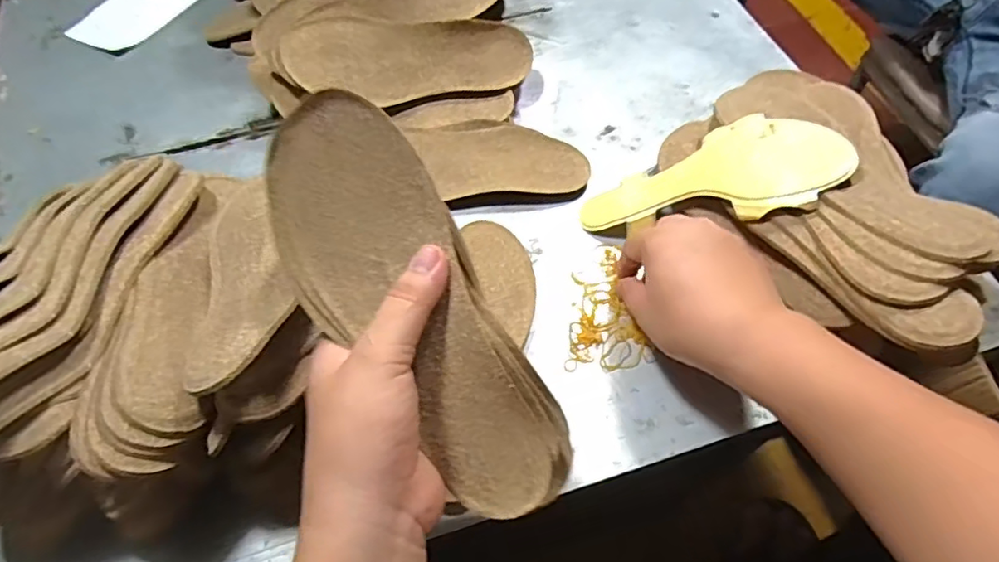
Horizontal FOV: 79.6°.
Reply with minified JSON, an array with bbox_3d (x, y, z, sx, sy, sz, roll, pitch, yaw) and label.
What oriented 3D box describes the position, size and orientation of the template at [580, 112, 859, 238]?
[{"bbox_3d":[0.167,-0.086,0.501,0.218,0.014,0.081,-7,74,43],"label":"template"}]

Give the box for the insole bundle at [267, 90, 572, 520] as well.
[{"bbox_3d":[-0.051,0.018,0.332,0.098,0.032,0.245,-33,85,14],"label":"insole bundle"}]

